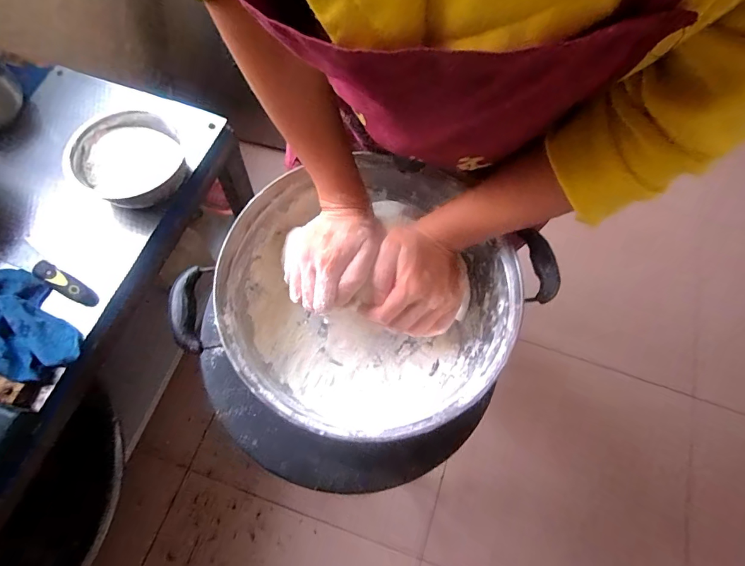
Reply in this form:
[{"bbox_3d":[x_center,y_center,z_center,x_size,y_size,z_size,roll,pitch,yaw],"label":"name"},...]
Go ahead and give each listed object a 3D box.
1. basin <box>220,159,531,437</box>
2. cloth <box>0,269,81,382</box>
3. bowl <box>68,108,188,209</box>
[{"bbox_3d":[-0.004,0.014,0.421,0.266,0.087,0.261,0,66,-1],"label":"basin"},{"bbox_3d":[-0.519,0.048,0.595,0.116,0.059,0.206,-40,72,-17],"label":"cloth"},{"bbox_3d":[-0.398,-0.204,0.711,0.172,0.057,0.162,0,66,-1],"label":"bowl"}]

